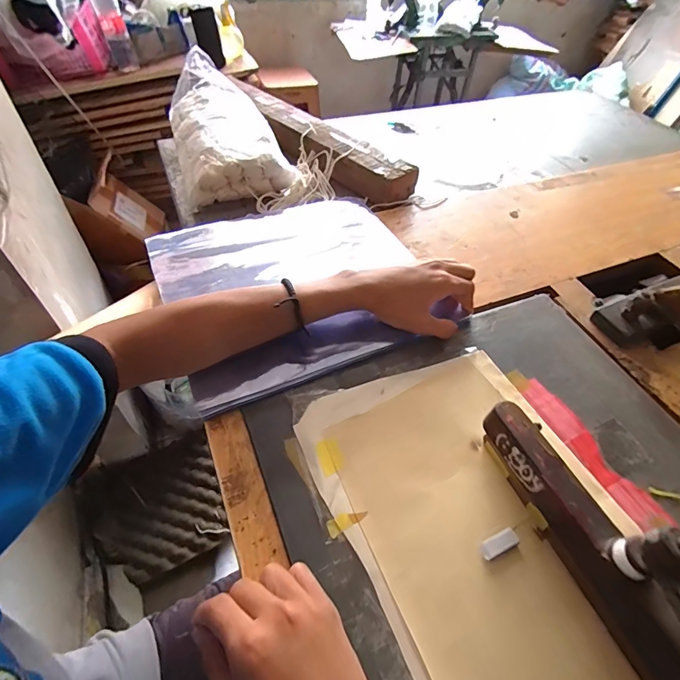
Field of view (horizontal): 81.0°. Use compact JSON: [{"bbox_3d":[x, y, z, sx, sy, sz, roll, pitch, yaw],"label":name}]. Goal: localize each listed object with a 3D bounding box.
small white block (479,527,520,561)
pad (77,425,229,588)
[{"bbox_3d":[0.123,0.158,0.308,0.031,0.007,0.012,-19,55,-19],"label":"small white block"},{"bbox_3d":[-0.499,0.457,1.089,0.339,0.046,0.327,-24,64,-16],"label":"pad"}]

